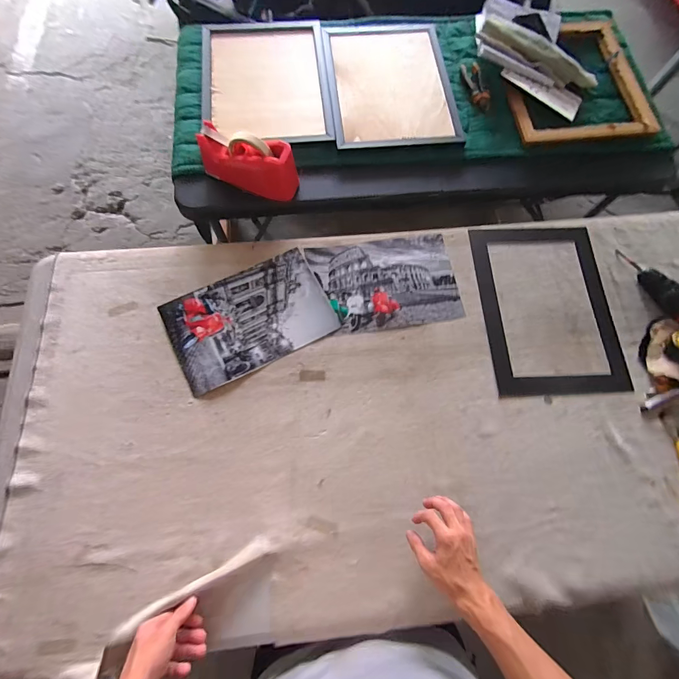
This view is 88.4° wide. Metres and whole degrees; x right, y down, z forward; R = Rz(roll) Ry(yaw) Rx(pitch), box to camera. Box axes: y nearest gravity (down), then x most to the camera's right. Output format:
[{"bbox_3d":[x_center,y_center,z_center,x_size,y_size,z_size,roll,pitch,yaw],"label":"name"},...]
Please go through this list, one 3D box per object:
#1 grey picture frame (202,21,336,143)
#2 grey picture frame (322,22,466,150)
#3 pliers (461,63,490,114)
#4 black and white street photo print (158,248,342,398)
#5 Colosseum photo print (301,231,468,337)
[{"bbox_3d":[-0.186,-0.660,0.882,0.309,0.025,0.454,-5,72,-4],"label":"grey picture frame"},{"bbox_3d":[0.125,-0.675,0.899,0.306,0.019,0.433,-6,72,-4],"label":"grey picture frame"},{"bbox_3d":[0.356,-0.659,0.909,0.045,0.021,0.161,-11,70,-6],"label":"pliers"},{"bbox_3d":[-0.175,-0.044,0.691,0.301,0.007,0.200,-26,75,-12],"label":"black and white street photo print"},{"bbox_3d":[0.098,-0.119,0.728,0.289,0.008,0.202,-8,70,-5],"label":"Colosseum photo print"}]

